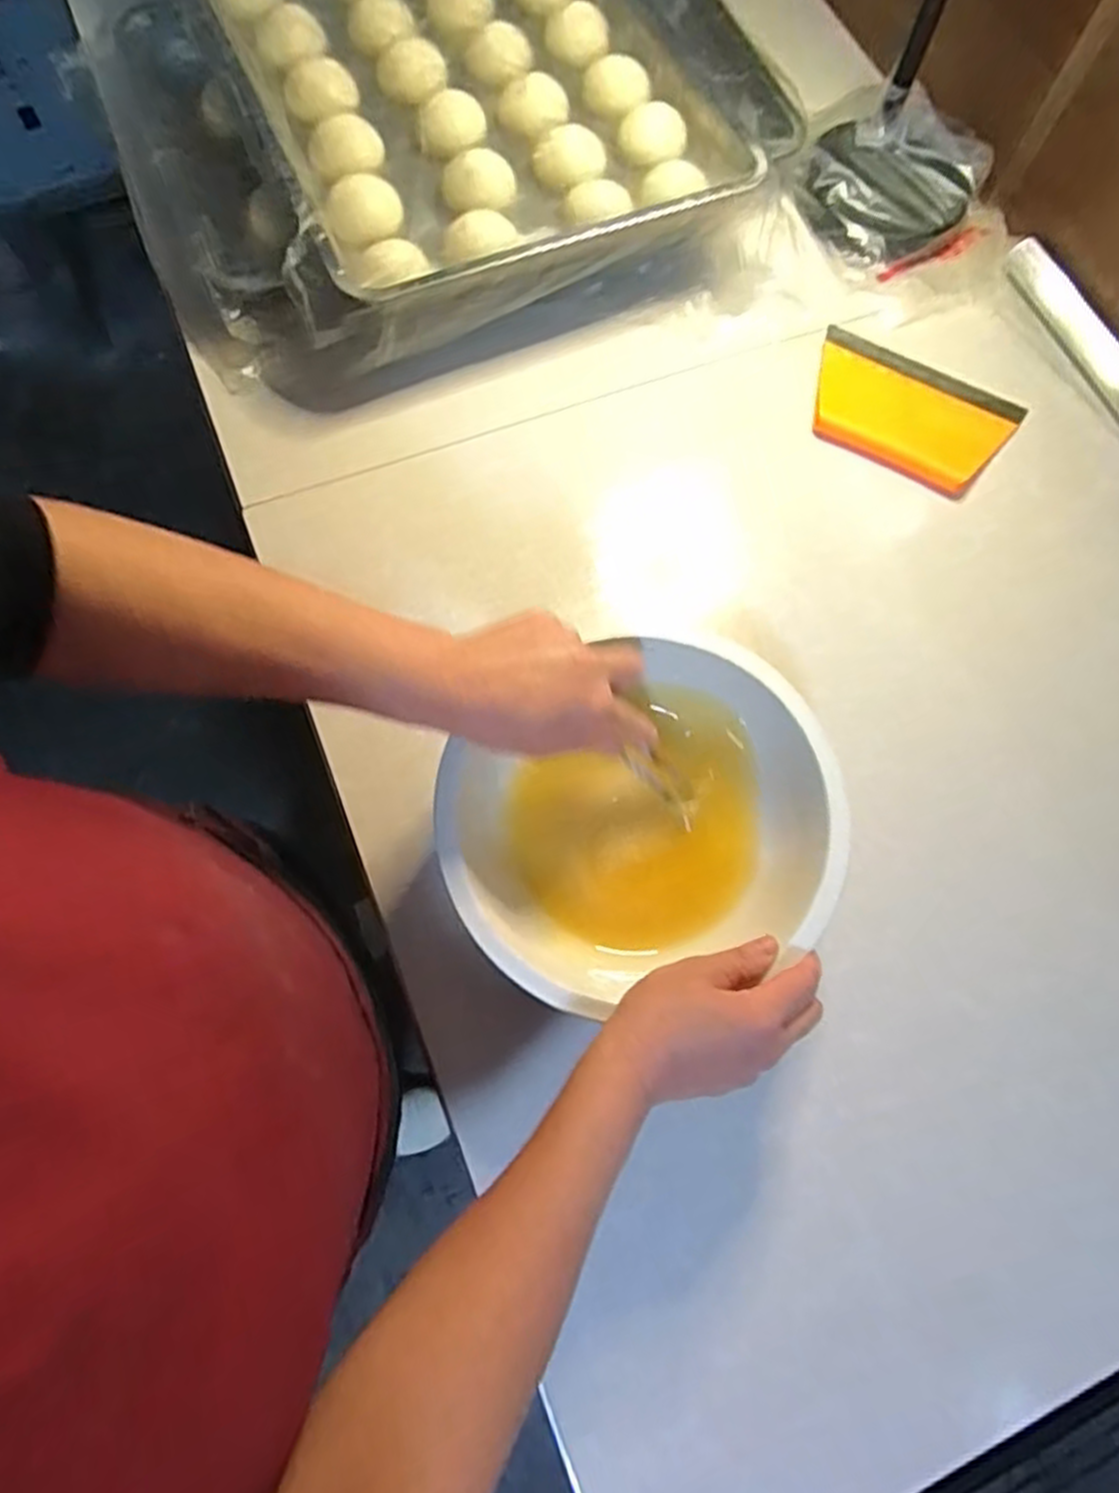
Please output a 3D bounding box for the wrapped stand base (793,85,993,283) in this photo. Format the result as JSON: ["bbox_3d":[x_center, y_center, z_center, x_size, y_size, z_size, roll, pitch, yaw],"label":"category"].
[{"bbox_3d":[0.329,-0.551,0.741,0.186,0.053,0.188,1,73,-2],"label":"wrapped stand base"}]

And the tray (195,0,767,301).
[{"bbox_3d":[-0.105,-0.663,0.713,0.393,0.056,0.599,-24,75,-9],"label":"tray"}]

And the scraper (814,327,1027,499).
[{"bbox_3d":[0.317,-0.305,0.684,0.182,0.009,0.126,27,74,7],"label":"scraper"}]

